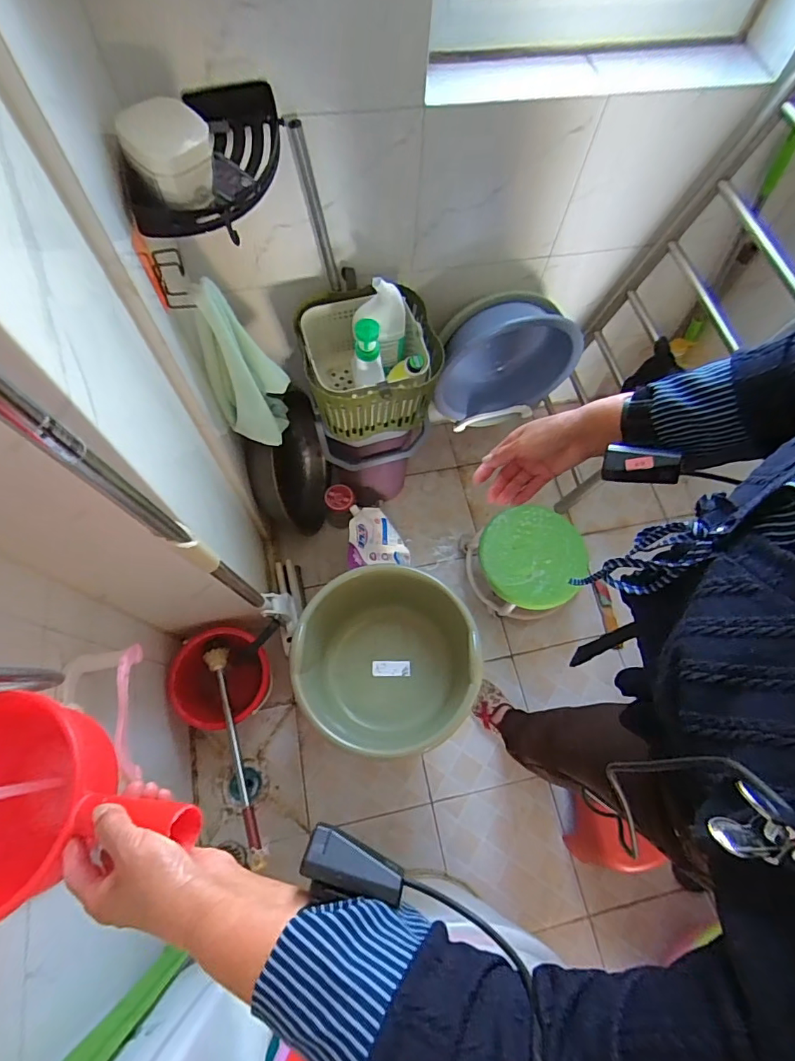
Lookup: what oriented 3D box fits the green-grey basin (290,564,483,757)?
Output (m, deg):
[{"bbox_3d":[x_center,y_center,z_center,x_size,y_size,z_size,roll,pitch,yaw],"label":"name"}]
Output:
[{"bbox_3d":[-0.020,0.261,0.966,0.350,0.172,0.325,3,68,-1],"label":"green-grey basin"}]

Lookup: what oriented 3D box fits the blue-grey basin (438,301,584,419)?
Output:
[{"bbox_3d":[0.266,-0.414,1.160,0.334,0.297,0.112,-12,69,-7],"label":"blue-grey basin"}]

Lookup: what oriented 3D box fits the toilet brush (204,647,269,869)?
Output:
[{"bbox_3d":[-0.352,0.466,1.061,0.046,0.070,0.481,-21,55,-11],"label":"toilet brush"}]

